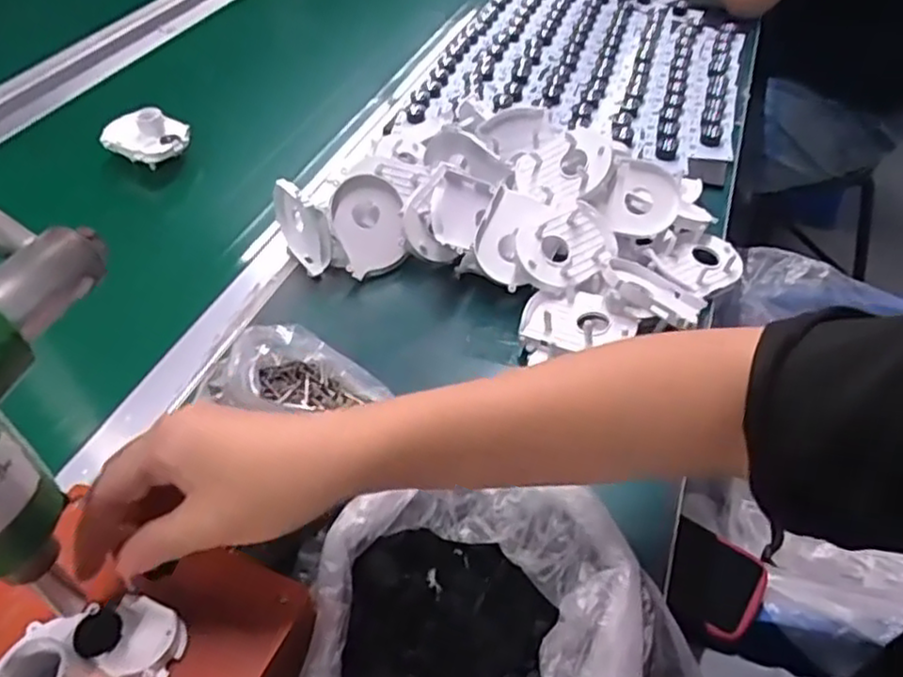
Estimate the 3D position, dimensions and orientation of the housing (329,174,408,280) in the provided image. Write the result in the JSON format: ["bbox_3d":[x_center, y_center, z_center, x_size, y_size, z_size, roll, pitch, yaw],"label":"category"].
[{"bbox_3d":[-0.072,-0.096,0.583,0.059,0.081,0.025,-11,6,-24],"label":"housing"}]

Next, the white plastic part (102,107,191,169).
[{"bbox_3d":[-0.318,-0.211,0.713,0.086,0.039,0.068,-20,48,-17],"label":"white plastic part"}]

